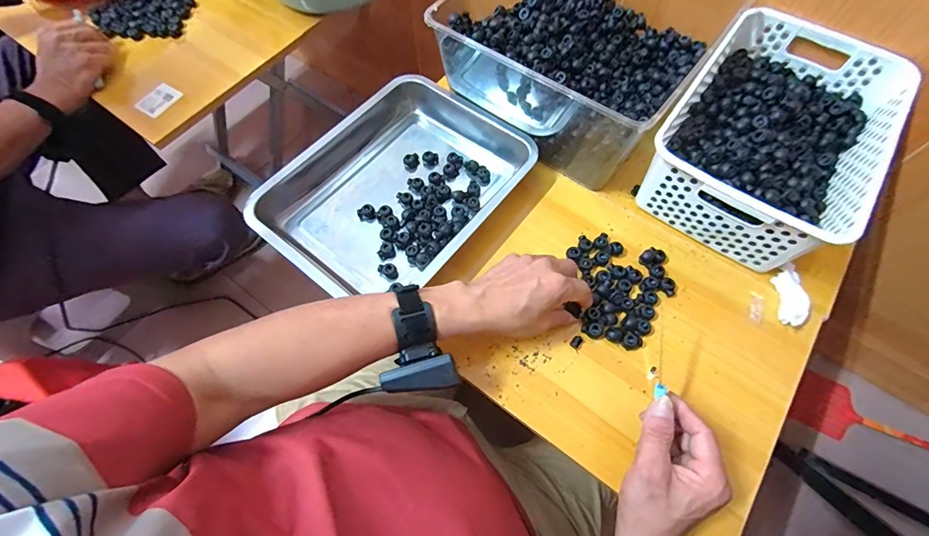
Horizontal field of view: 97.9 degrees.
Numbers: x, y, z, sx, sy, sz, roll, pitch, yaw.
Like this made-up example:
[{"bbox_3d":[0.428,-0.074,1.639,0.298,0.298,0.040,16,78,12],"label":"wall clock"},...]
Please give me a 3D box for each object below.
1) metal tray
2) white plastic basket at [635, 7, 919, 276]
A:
[{"bbox_3d":[-0.076,-0.108,0.524,0.241,0.080,0.333,36,70,16],"label":"metal tray"},{"bbox_3d":[0.368,-0.161,0.493,0.203,0.096,0.296,34,70,15],"label":"white plastic basket"}]

